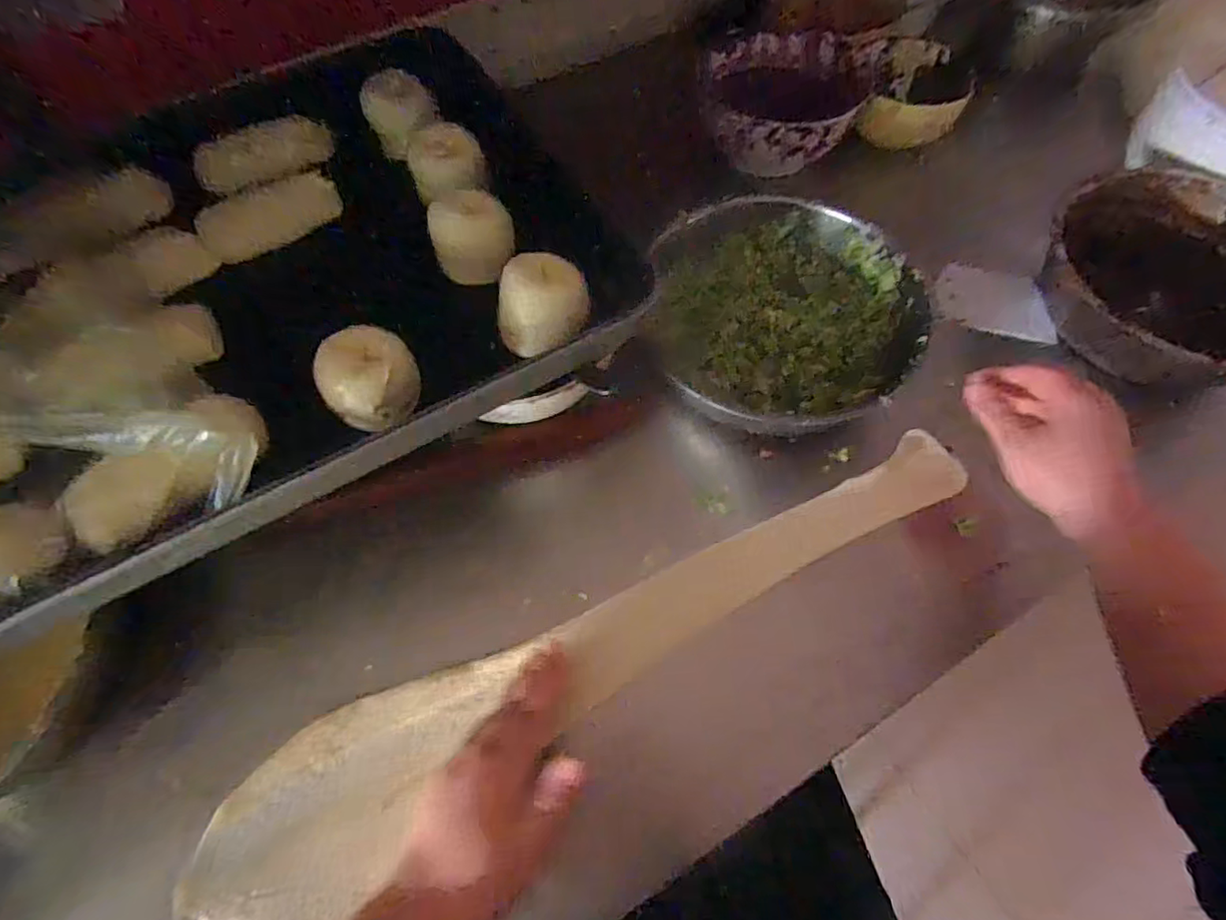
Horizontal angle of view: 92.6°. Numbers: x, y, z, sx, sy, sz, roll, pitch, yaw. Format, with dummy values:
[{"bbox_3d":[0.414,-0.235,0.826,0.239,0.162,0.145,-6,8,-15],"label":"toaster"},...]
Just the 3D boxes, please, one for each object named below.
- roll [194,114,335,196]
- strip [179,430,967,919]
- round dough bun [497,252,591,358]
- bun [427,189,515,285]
[{"bbox_3d":[-0.299,-0.267,0.509,0.027,0.033,0.125,27,51,15],"label":"roll"},{"bbox_3d":[0.011,0.130,0.418,0.591,0.050,0.105,-26,65,-13],"label":"strip"},{"bbox_3d":[-0.047,-0.099,0.386,0.061,0.048,0.049,-12,63,-5],"label":"round dough bun"},{"bbox_3d":[-0.100,-0.159,0.418,0.058,0.045,0.045,-7,63,-2],"label":"bun"}]

